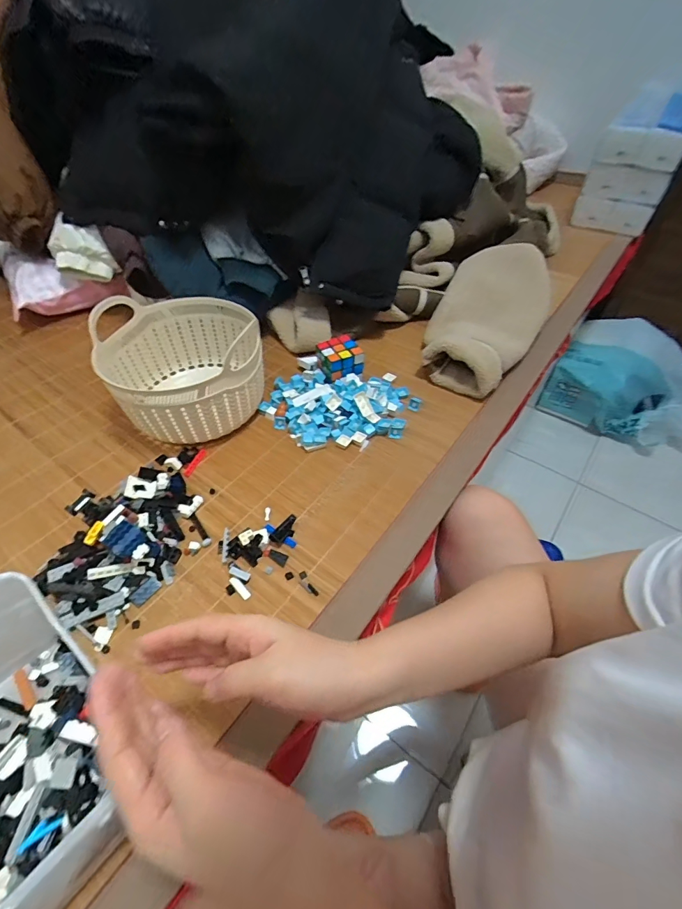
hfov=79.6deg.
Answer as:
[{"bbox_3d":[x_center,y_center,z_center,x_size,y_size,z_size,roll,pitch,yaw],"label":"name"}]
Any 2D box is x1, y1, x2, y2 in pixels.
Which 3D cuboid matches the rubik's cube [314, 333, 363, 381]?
[{"bbox_3d":[-0.001,-0.156,0.680,0.064,0.061,0.061,-16,51,-14],"label":"rubik's cube"}]

